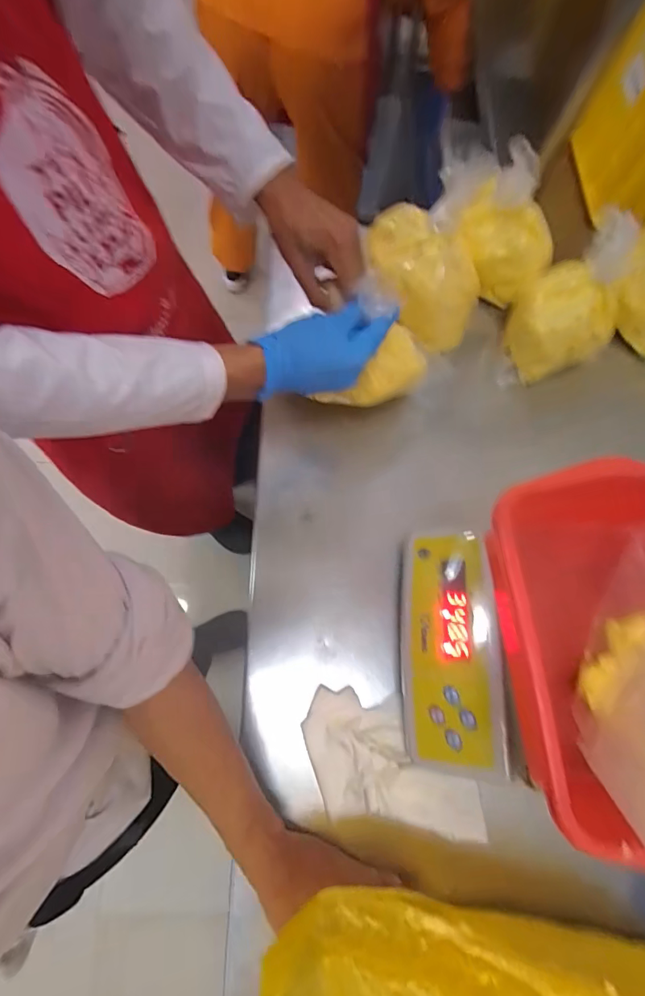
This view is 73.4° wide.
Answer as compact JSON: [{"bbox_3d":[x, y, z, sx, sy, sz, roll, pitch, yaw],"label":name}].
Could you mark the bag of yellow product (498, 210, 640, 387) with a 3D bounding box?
[{"bbox_3d":[0.324,-0.259,0.563,0.127,0.164,0.103,-19,75,-7],"label":"bag of yellow product"}]

